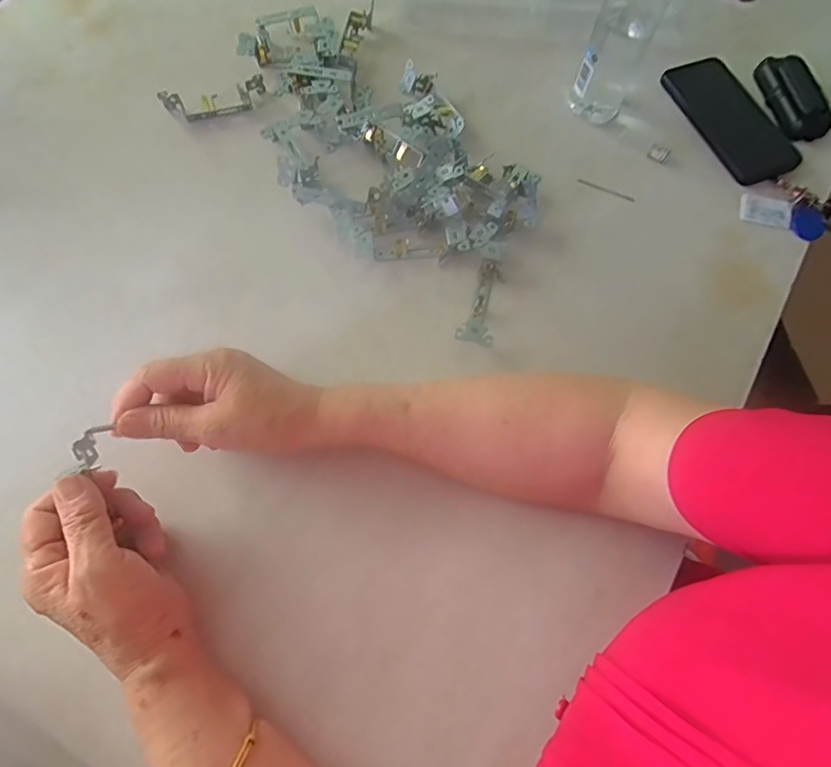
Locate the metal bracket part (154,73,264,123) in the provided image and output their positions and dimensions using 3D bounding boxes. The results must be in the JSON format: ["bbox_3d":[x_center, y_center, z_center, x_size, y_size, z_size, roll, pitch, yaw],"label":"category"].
[{"bbox_3d":[-0.208,-0.299,0.527,0.105,0.026,0.027,-21,71,-9],"label":"metal bracket part"}]

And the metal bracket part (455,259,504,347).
[{"bbox_3d":[0.059,-0.071,0.450,0.030,0.023,0.085,14,70,4],"label":"metal bracket part"}]

